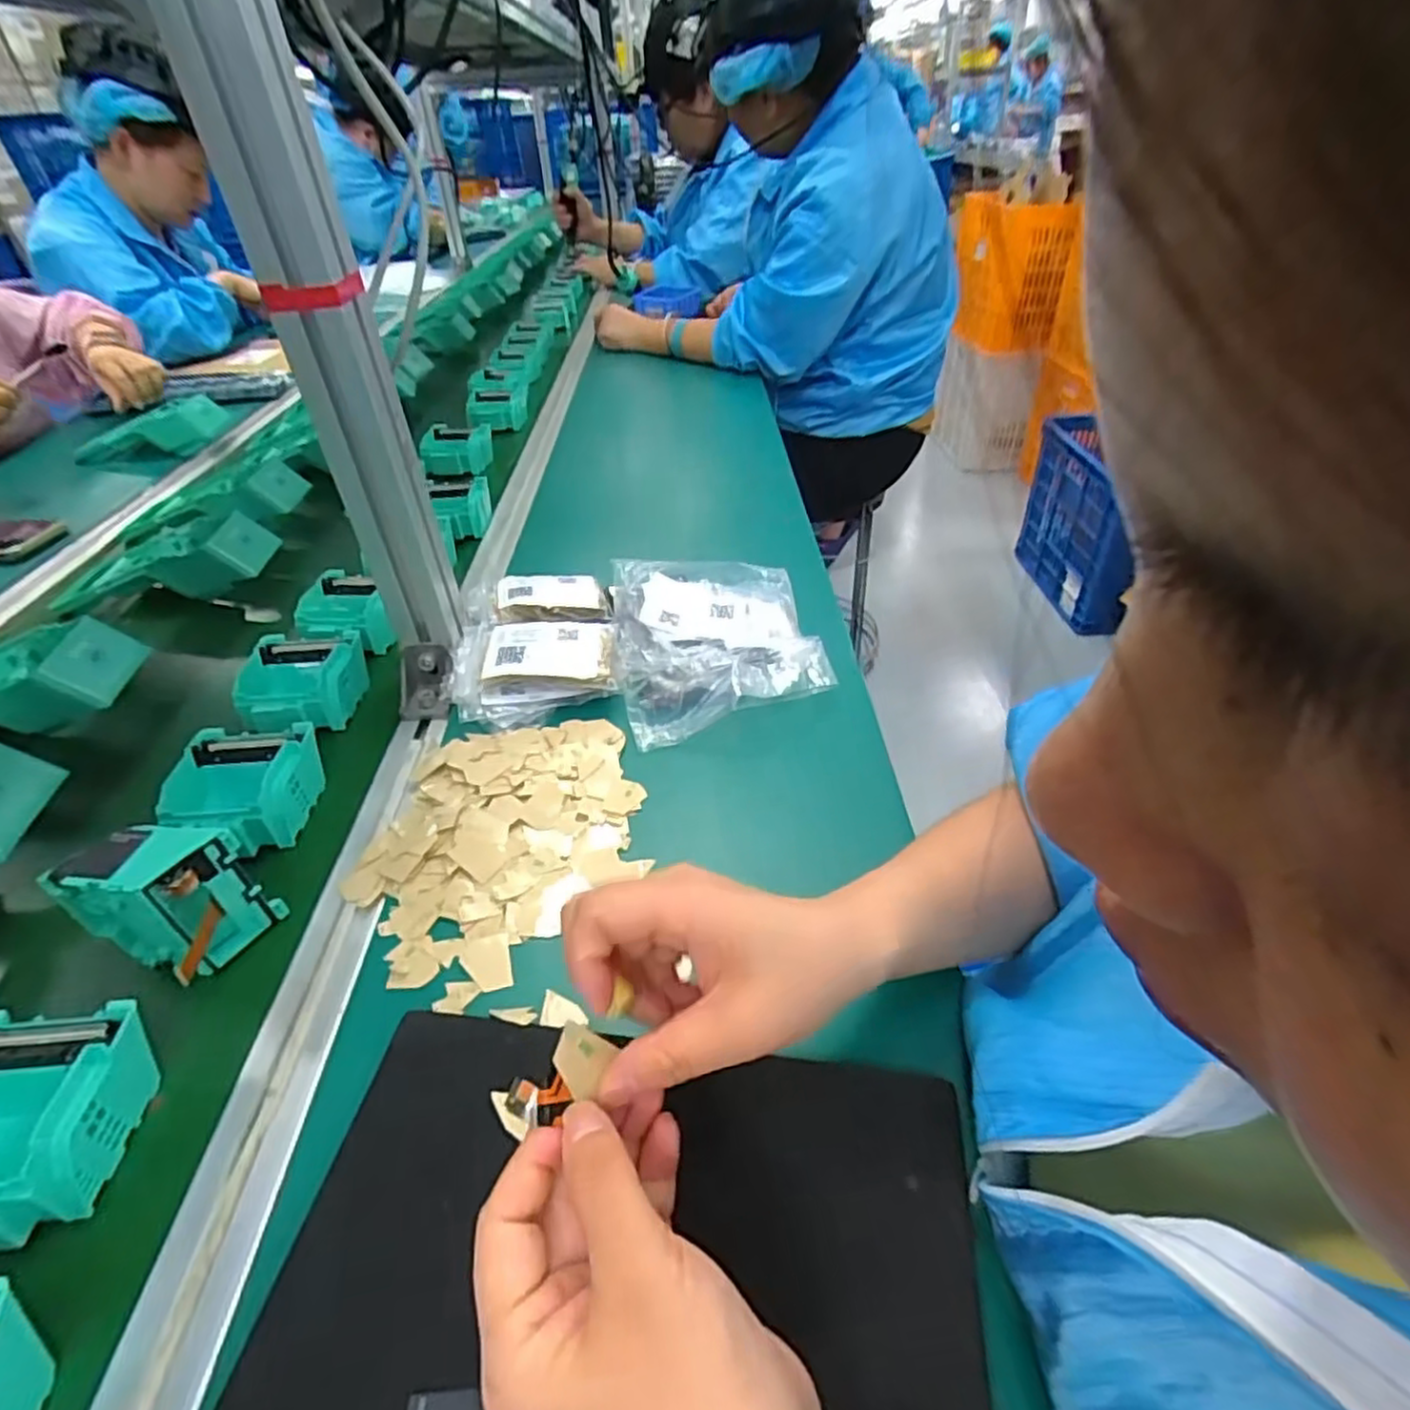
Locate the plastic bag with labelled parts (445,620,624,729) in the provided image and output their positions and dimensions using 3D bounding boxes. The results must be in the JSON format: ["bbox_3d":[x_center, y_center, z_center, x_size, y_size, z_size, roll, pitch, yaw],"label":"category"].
[{"bbox_3d":[-0.126,-0.030,0.525,0.121,0.032,0.097,-8,39,1],"label":"plastic bag with labelled parts"}]

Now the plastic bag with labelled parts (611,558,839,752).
[{"bbox_3d":[0.007,-0.057,0.555,0.150,0.035,0.202,-10,39,-1],"label":"plastic bag with labelled parts"}]

